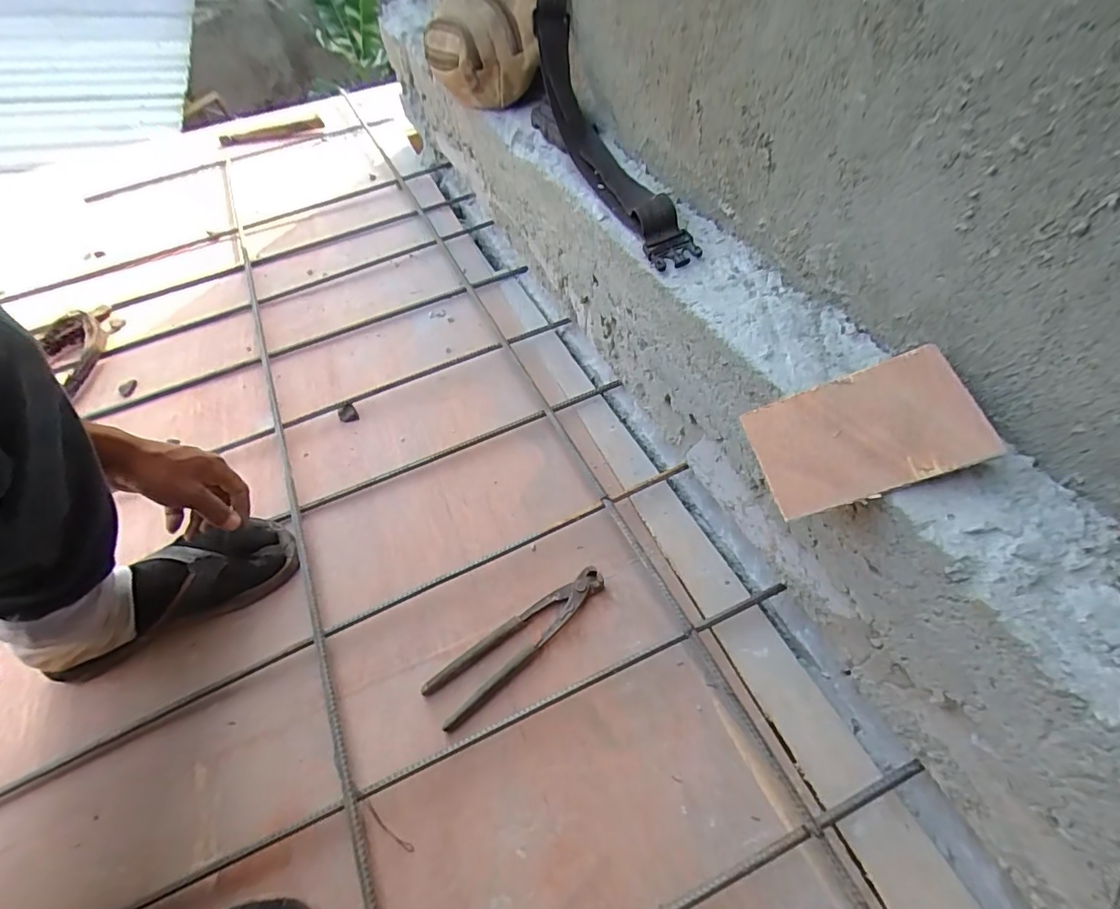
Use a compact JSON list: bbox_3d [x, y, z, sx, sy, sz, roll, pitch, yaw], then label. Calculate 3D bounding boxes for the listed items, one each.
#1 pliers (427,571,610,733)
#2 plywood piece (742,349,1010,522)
[{"bbox_3d":[-0.045,0.193,0.559,0.217,0.015,0.053,-37,59,-19],"label":"pliers"},{"bbox_3d":[0.198,-0.014,0.345,0.126,0.006,0.082,-24,63,19],"label":"plywood piece"}]

